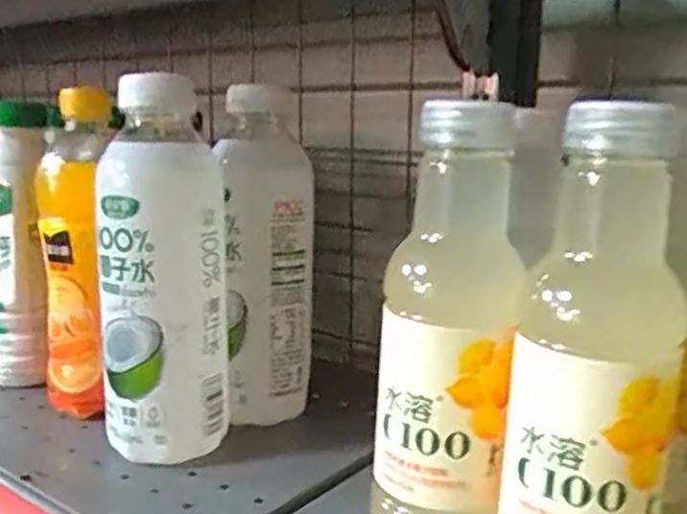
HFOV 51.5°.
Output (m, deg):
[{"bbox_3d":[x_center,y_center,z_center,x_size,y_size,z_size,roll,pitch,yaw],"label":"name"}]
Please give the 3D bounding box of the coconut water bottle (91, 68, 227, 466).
[{"bbox_3d":[-0.100,0.006,0.397,0.067,0.201,0.057,0,9,-12],"label":"coconut water bottle"}]

